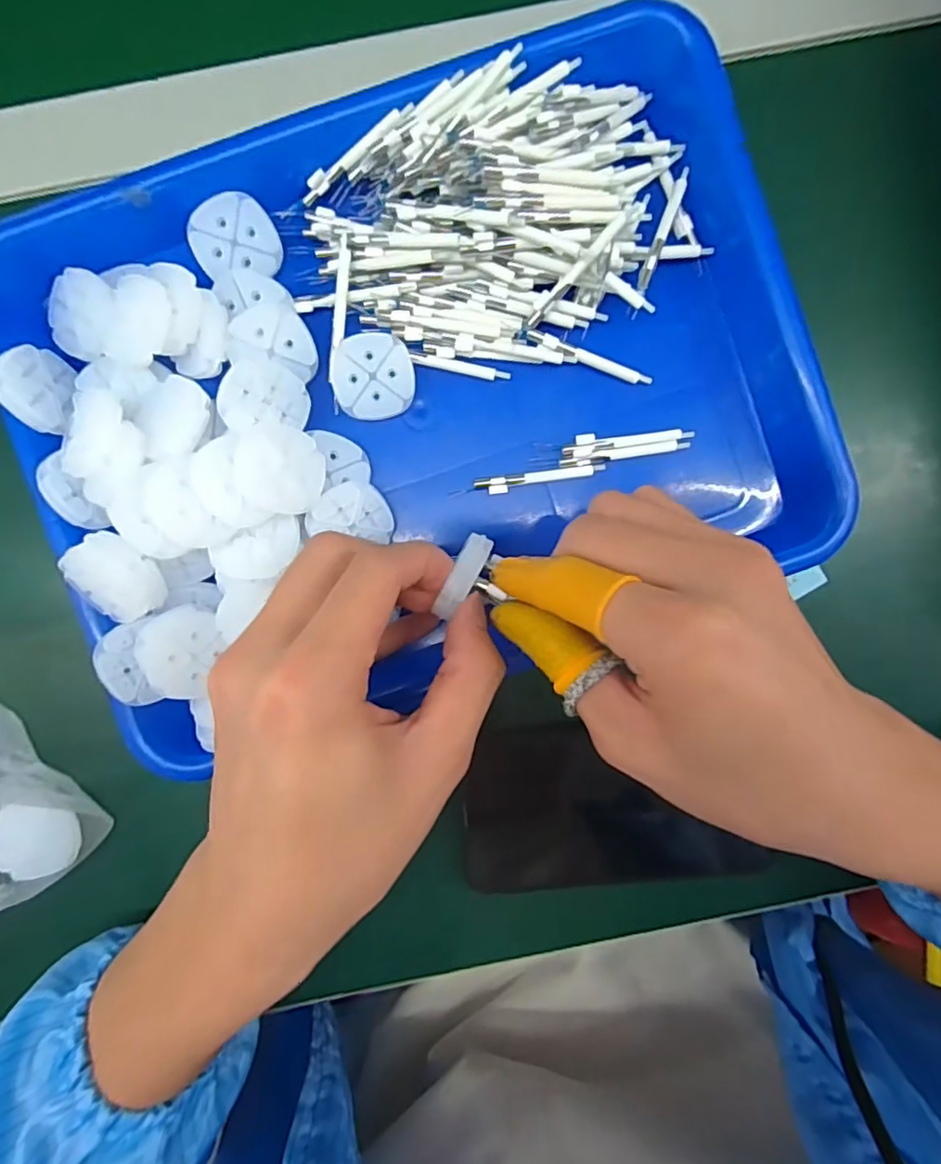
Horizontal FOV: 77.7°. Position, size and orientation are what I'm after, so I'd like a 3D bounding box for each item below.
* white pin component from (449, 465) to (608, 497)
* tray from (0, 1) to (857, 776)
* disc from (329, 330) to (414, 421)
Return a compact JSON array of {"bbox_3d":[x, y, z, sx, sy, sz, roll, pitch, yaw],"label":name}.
[{"bbox_3d":[0.026,-0.046,0.264,0.070,0.004,0.007,-8,92,0],"label":"white pin component"},{"bbox_3d":[-0.019,-0.083,0.245,0.316,0.049,0.240,-20,92,0],"label":"tray"},{"bbox_3d":[-0.042,-0.090,0.254,0.034,0.004,0.035,0,92,-1],"label":"disc"}]

